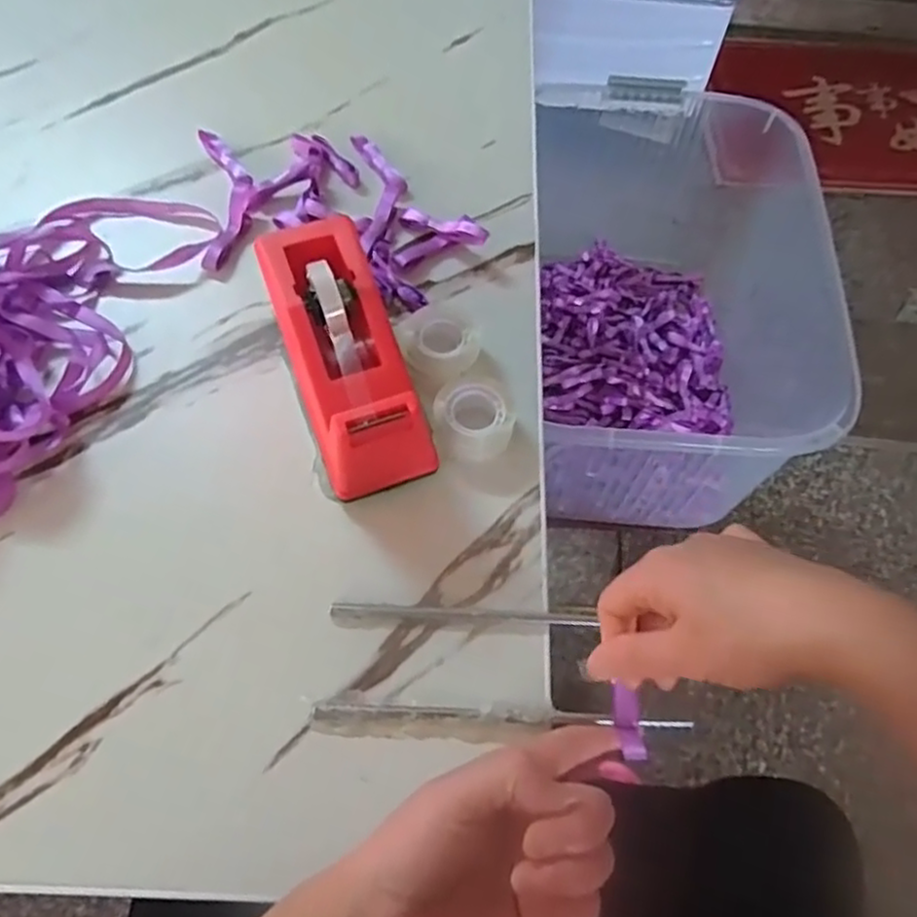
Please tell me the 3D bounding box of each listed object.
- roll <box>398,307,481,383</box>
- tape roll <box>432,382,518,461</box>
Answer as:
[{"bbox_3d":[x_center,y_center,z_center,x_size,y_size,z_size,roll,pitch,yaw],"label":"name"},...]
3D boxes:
[{"bbox_3d":[-0.009,-0.071,0.425,0.045,0.022,0.039,-30,66,-16],"label":"roll"},{"bbox_3d":[0.008,-0.020,0.403,0.041,0.022,0.047,-22,64,-12],"label":"tape roll"}]

